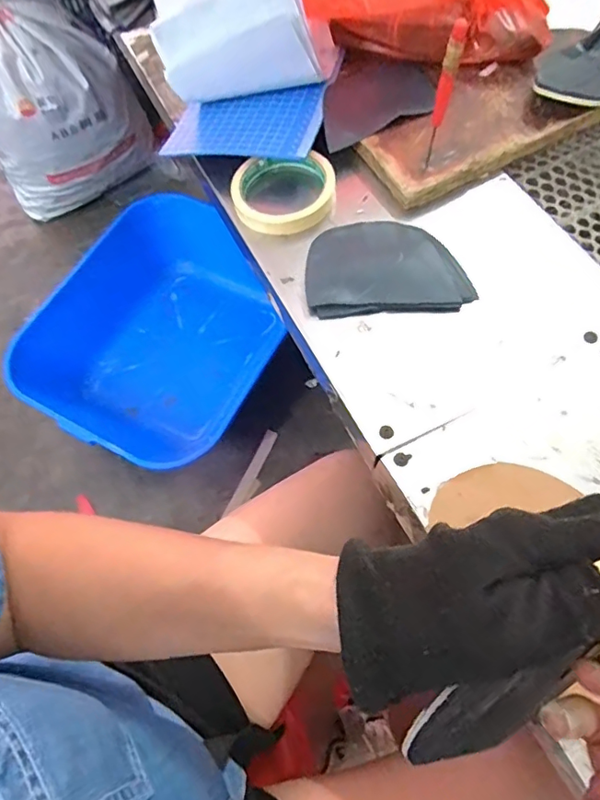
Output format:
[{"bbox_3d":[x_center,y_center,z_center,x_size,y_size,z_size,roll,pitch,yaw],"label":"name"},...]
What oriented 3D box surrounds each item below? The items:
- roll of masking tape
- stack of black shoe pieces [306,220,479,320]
[{"bbox_3d":[-0.015,-0.187,0.465,0.090,0.028,0.081,-10,64,0],"label":"roll of masking tape"},{"bbox_3d":[0.071,-0.109,0.429,0.126,0.017,0.085,-3,65,4],"label":"stack of black shoe pieces"}]

